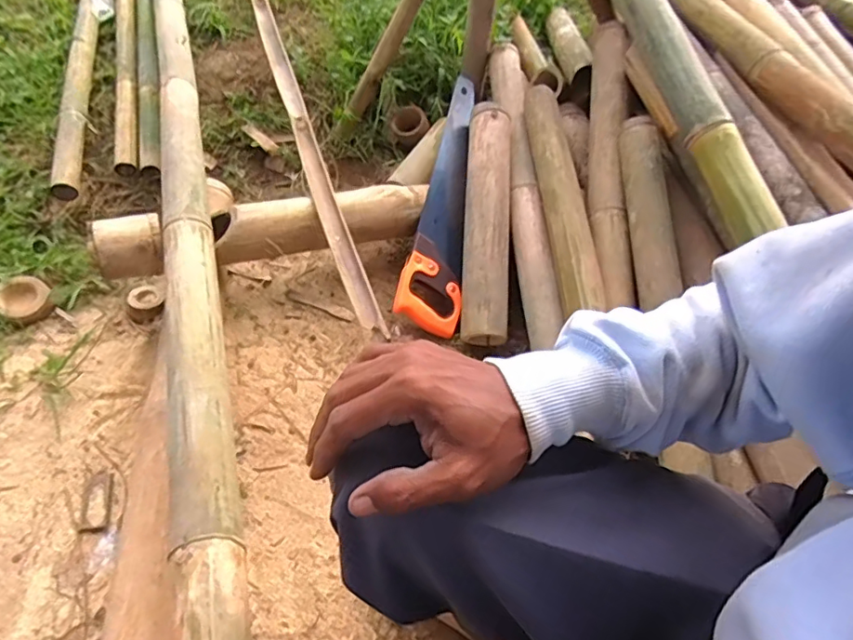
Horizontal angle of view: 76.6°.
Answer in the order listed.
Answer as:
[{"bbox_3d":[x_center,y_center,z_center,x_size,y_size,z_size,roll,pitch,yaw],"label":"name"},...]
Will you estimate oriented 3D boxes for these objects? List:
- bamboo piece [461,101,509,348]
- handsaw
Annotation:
[{"bbox_3d":[0.104,-0.174,0.924,0.078,0.059,0.429,2,79,2],"label":"bamboo piece"},{"bbox_3d":[0.039,-0.226,0.959,0.103,0.048,0.510,8,76,6],"label":"handsaw"}]

